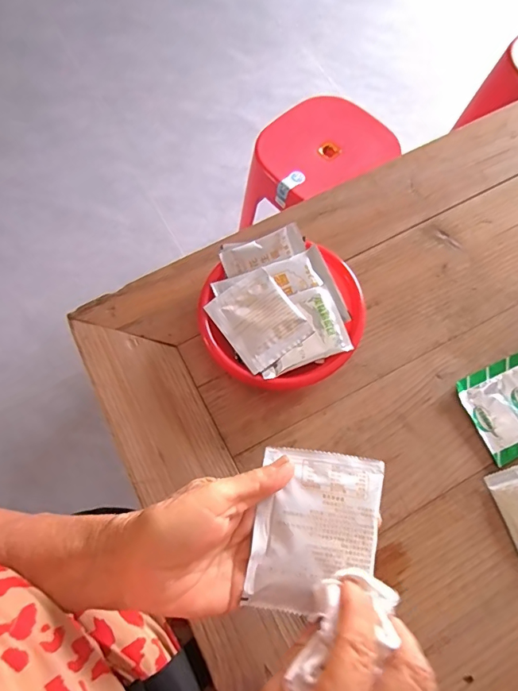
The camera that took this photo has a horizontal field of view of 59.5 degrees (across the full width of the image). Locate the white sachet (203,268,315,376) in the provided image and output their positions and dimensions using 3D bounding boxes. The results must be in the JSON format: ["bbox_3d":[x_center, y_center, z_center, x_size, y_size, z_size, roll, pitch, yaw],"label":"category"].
[{"bbox_3d":[-0.001,-0.025,0.393,0.064,0.007,0.079,-34,71,-10],"label":"white sachet"}]

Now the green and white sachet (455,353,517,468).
[{"bbox_3d":[0.215,0.050,0.381,0.078,0.006,0.074,-23,69,-7],"label":"green and white sachet"}]

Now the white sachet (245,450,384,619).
[{"bbox_3d":[0.036,0.114,0.281,0.074,0.011,0.095,8,69,6],"label":"white sachet"}]

